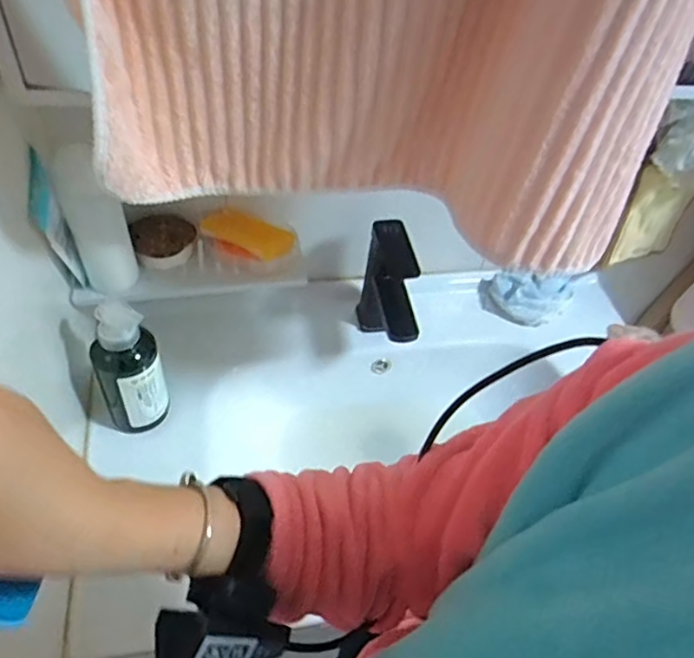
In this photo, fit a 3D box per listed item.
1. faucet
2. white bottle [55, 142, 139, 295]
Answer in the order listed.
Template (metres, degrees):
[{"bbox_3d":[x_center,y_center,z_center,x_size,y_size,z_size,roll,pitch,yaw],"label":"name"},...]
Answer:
[{"bbox_3d":[0.057,-0.032,0.817,0.051,0.185,0.149,-3,50,-9],"label":"faucet"},{"bbox_3d":[-0.278,-0.118,0.660,0.052,0.174,0.047,17,50,8],"label":"white bottle"}]

